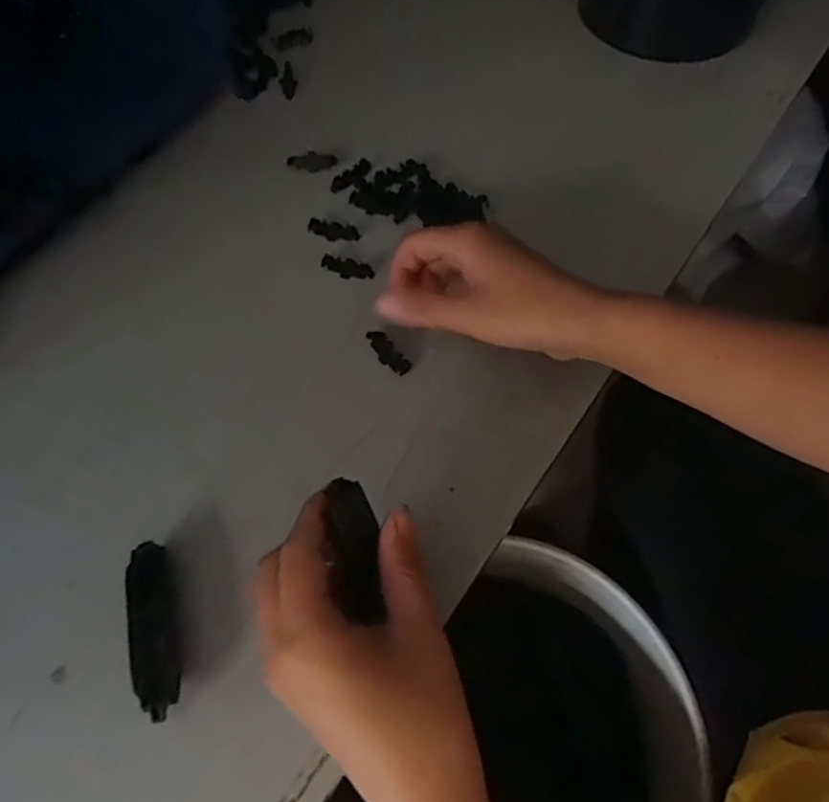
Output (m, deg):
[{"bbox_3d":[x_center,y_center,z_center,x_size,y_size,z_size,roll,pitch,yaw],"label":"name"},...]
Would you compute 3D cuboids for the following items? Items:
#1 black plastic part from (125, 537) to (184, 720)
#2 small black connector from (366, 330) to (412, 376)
[{"bbox_3d":[-0.124,0.109,0.301,0.019,0.016,0.079,-16,62,-8],"label":"black plastic part"},{"bbox_3d":[-0.016,-0.029,0.384,0.012,0.005,0.035,-35,67,-17],"label":"small black connector"}]

